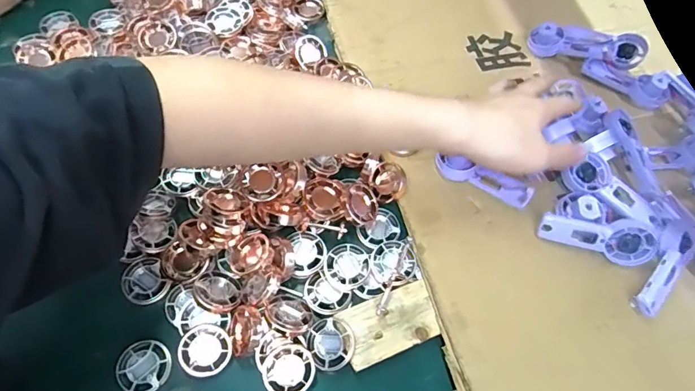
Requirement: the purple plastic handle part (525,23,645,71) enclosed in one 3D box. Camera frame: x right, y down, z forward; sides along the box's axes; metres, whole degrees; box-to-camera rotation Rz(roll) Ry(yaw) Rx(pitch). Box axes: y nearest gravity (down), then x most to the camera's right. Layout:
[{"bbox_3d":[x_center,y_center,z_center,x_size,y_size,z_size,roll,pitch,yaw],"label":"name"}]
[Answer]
[{"bbox_3d":[0.273,-0.168,0.518,0.123,0.026,0.037,8,63,1],"label":"purple plastic handle part"}]

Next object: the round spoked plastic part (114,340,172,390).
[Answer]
[{"bbox_3d":[-0.156,0.132,0.349,0.039,0.010,0.038,1,63,-2],"label":"round spoked plastic part"}]

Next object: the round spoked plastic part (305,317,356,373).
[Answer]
[{"bbox_3d":[-0.013,0.116,0.356,0.037,0.006,0.039,1,63,-2],"label":"round spoked plastic part"}]

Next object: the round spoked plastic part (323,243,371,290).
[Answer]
[{"bbox_3d":[0.000,0.060,0.386,0.039,0.007,0.038,1,63,-2],"label":"round spoked plastic part"}]

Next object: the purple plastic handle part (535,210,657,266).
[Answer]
[{"bbox_3d":[0.214,0.031,0.392,0.094,0.038,0.020,17,22,3],"label":"purple plastic handle part"}]

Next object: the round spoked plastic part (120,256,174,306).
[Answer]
[{"bbox_3d":[-0.170,0.071,0.379,0.035,0.005,0.040,-32,69,-18],"label":"round spoked plastic part"}]

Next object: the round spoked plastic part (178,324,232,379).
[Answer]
[{"bbox_3d":[-0.109,0.120,0.349,0.037,0.009,0.039,2,80,-12],"label":"round spoked plastic part"}]

